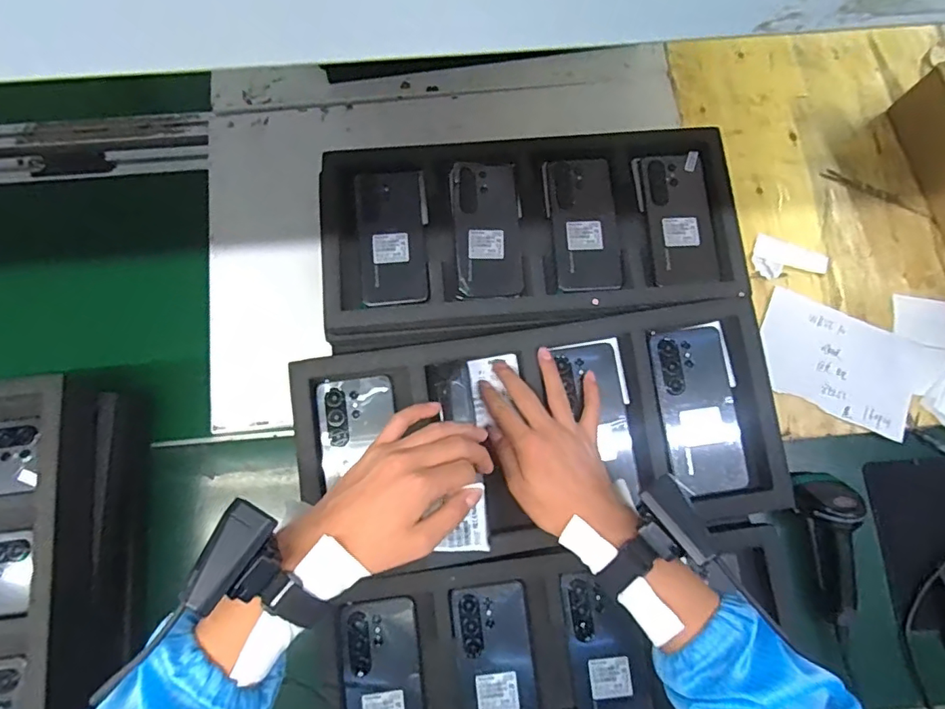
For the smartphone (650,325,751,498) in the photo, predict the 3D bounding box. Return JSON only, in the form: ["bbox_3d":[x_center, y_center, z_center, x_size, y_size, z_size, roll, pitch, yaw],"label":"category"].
[{"bbox_3d":[0.235,0.058,0.539,0.077,0.015,0.168,-7,84,-3],"label":"smartphone"}]

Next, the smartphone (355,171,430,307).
[{"bbox_3d":[-0.091,-0.137,0.602,0.077,0.009,0.162,-6,78,-3],"label":"smartphone"}]

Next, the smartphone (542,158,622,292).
[{"bbox_3d":[0.129,-0.154,0.609,0.079,0.004,0.165,-2,78,-2],"label":"smartphone"}]

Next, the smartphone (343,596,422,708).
[{"bbox_3d":[-0.088,0.336,0.513,0.074,0.010,0.168,-6,78,-3],"label":"smartphone"}]

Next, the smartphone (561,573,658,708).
[{"bbox_3d":[0.141,0.306,0.522,0.078,0.005,0.159,-6,79,-3],"label":"smartphone"}]

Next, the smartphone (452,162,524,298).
[{"bbox_3d":[0.018,-0.148,0.605,0.076,0.007,0.165,-3,78,-2],"label":"smartphone"}]

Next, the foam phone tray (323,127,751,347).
[{"bbox_3d":[0.070,-0.146,0.600,0.473,0.027,0.225,-5,78,-2],"label":"foam phone tray"}]

